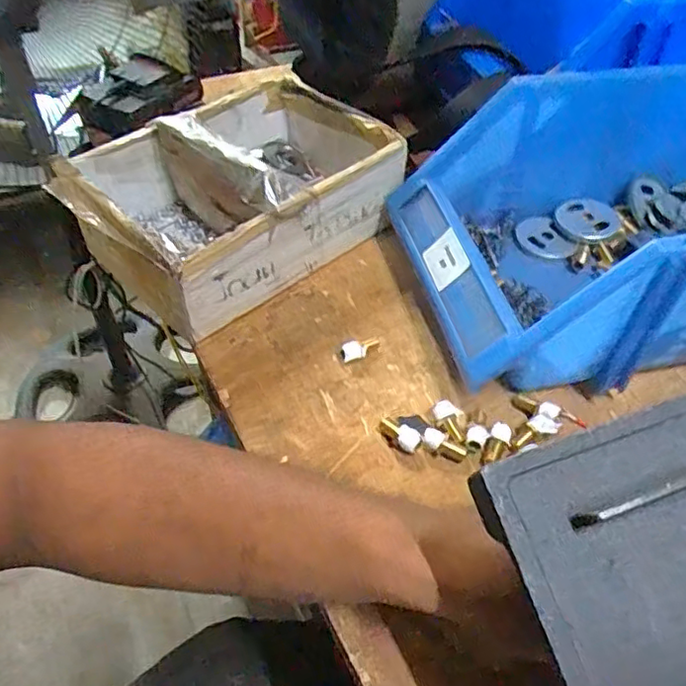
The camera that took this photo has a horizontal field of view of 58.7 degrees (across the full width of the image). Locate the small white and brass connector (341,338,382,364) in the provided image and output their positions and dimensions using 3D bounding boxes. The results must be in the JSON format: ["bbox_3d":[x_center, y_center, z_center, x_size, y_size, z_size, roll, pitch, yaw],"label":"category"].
[{"bbox_3d":[0.013,0.003,0.420,0.034,0.012,0.013,-19,51,-34],"label":"small white and brass connector"}]

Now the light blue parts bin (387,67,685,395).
[{"bbox_3d":[0.232,-0.088,0.431,0.357,0.128,0.192,-8,50,-9],"label":"light blue parts bin"}]

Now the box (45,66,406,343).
[{"bbox_3d":[-0.078,-0.113,0.464,0.225,0.094,0.143,-34,58,-28],"label":"box"}]

